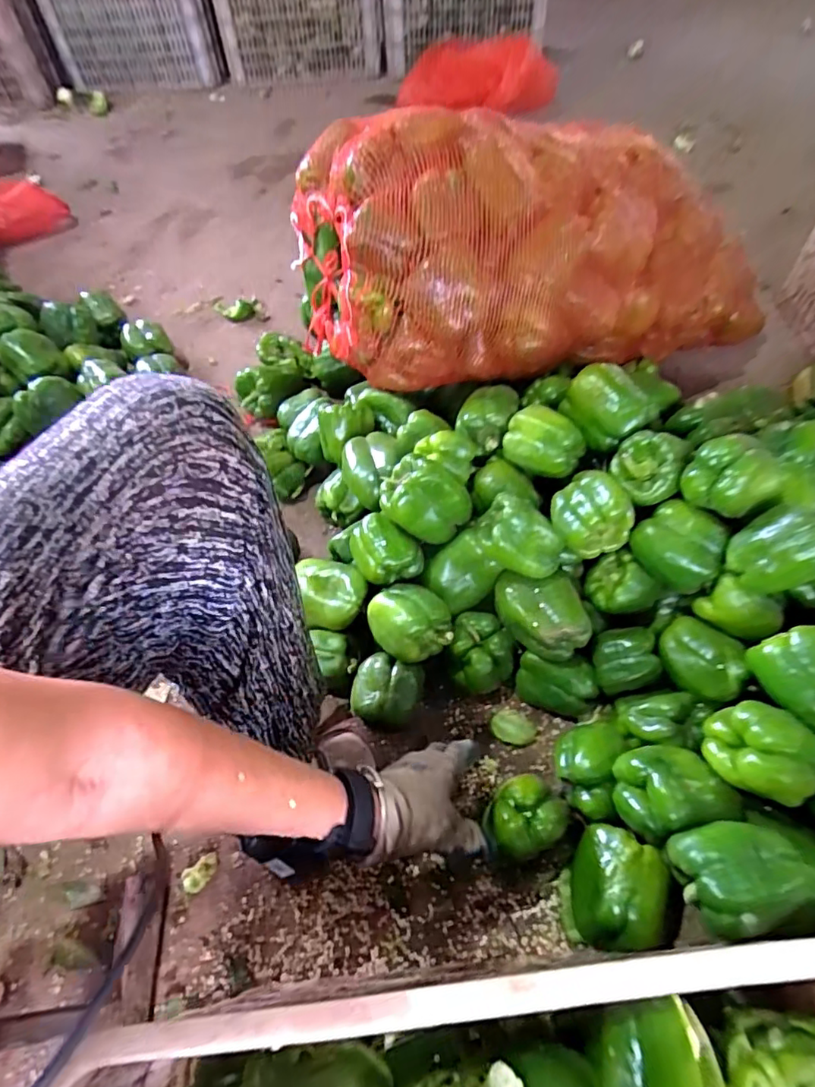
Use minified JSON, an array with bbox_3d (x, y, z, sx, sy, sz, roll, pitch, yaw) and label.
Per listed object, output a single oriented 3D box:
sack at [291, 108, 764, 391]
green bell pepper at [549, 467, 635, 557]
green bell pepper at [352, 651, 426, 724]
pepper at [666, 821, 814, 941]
[{"bbox_3d":[0.231,-0.447,0.843,0.729,0.291,0.321,-21,56,-16],"label":"sack"},{"bbox_3d":[0.212,-0.040,0.648,0.083,0.063,0.084,5,53,3],"label":"green bell pepper"},{"bbox_3d":[-0.025,0.176,0.653,0.076,0.081,0.066,12,53,8],"label":"green bell pepper"},{"bbox_3d":[0.276,0.274,0.467,0.096,0.069,0.074,-10,54,-8],"label":"pepper"}]

